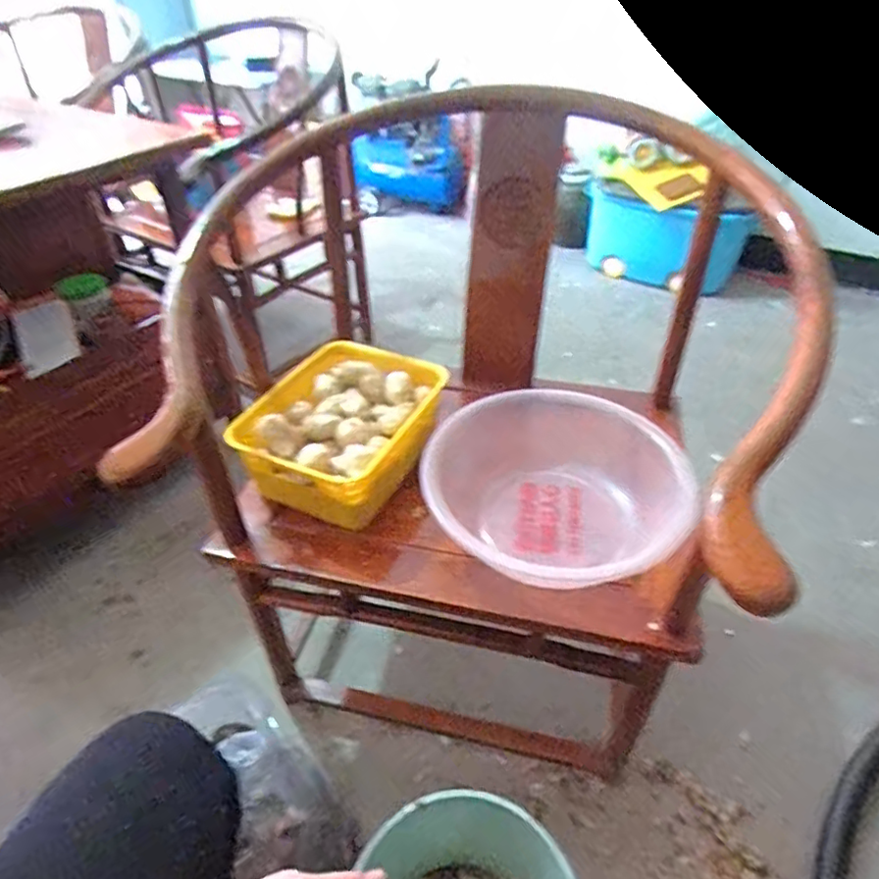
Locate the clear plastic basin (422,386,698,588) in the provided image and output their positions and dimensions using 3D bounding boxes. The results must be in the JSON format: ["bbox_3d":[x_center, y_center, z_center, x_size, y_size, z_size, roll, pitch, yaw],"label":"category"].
[{"bbox_3d":[0.136,0.051,0.739,0.277,0.117,0.296,0,41,0],"label":"clear plastic basin"}]

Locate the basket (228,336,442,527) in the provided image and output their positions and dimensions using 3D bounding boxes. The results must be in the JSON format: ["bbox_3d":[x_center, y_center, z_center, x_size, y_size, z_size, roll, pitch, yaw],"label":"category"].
[{"bbox_3d":[-0.123,-0.004,0.786,0.197,0.125,0.248,20,44,21],"label":"basket"}]

